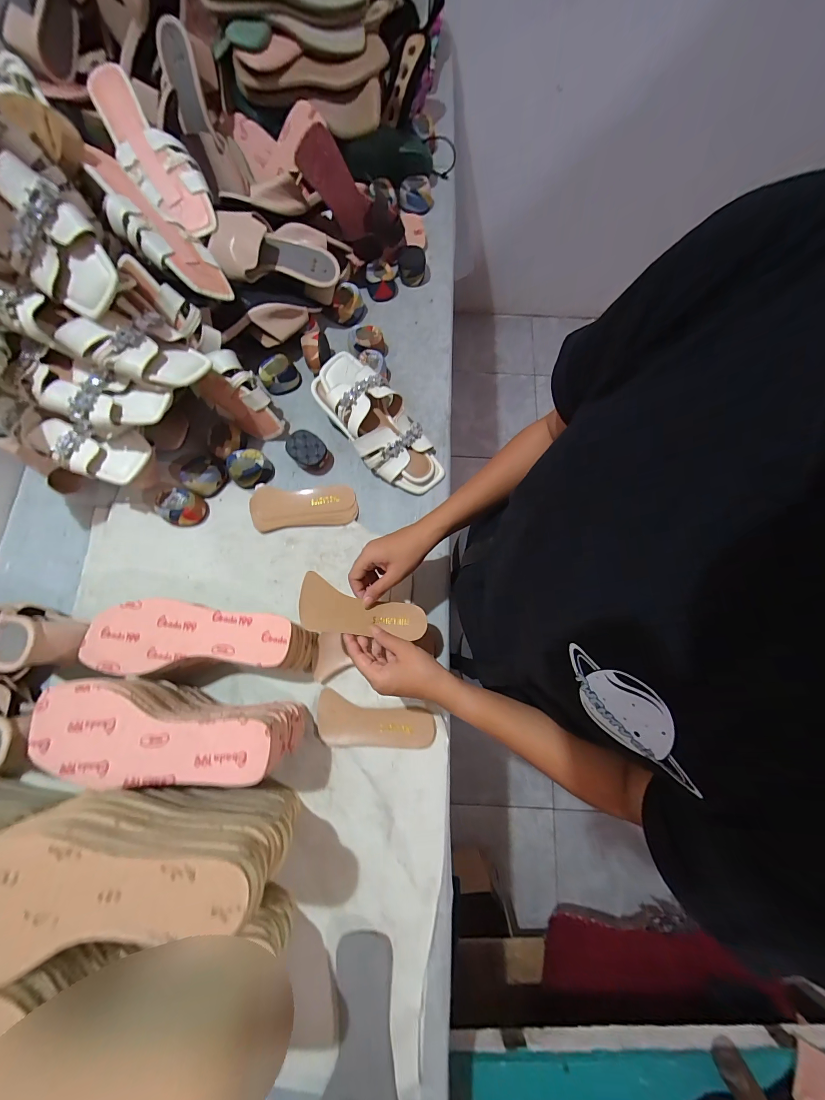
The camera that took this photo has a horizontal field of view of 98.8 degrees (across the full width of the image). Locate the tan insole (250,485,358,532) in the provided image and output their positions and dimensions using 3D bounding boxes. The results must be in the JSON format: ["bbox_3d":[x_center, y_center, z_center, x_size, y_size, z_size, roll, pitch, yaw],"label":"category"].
[{"bbox_3d":[-0.167,-0.069,0.540,0.156,0.012,0.068,-4,76,-1],"label":"tan insole"}]

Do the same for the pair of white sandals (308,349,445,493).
[{"bbox_3d":[-0.048,-0.193,0.549,0.112,0.067,0.245,-42,96,-10],"label":"pair of white sandals"}]

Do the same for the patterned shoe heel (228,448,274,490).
[{"bbox_3d":[-0.254,-0.128,0.551,0.060,0.034,0.047,-8,76,-2],"label":"patterned shoe heel"}]

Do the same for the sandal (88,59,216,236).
[{"bbox_3d":[-0.358,-0.544,0.491,0.083,0.044,0.201,-38,105,-9],"label":"sandal"}]

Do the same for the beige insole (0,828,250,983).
[{"bbox_3d":[-0.244,0.250,0.258,0.237,0.015,0.080,-10,76,-2],"label":"beige insole"}]

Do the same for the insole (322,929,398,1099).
[{"bbox_3d":[-0.055,0.560,0.377,0.082,0.009,0.239,7,76,2],"label":"insole"}]

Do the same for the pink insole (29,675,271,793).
[{"bbox_3d":[-0.257,0.187,0.342,0.232,0.009,0.080,10,76,3],"label":"pink insole"}]

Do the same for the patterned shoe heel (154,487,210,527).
[{"bbox_3d":[-0.346,-0.063,0.531,0.054,0.039,0.054,0,76,0],"label":"patterned shoe heel"}]

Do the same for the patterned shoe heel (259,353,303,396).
[{"bbox_3d":[-0.225,-0.297,0.598,0.061,0.045,0.048,-29,77,-7],"label":"patterned shoe heel"}]

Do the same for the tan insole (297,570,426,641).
[{"bbox_3d":[-0.056,0.073,0.419,0.149,0.016,0.059,13,75,-15],"label":"tan insole"}]

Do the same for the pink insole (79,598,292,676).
[{"bbox_3d":[-0.265,0.102,0.419,0.234,0.007,0.081,1,76,0],"label":"pink insole"}]

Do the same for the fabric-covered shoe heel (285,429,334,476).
[{"bbox_3d":[-0.163,-0.153,0.558,0.065,0.038,0.050,39,79,9],"label":"fabric-covered shoe heel"}]

